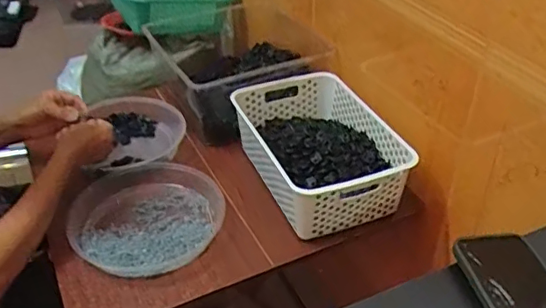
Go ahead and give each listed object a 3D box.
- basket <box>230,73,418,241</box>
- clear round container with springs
[{"bbox_3d":[0.076,-0.013,0.949,0.211,0.097,0.317,-14,39,-16],"label":"basket"},{"bbox_3d":[-0.194,0.092,0.879,0.224,0.033,0.225,-1,37,1],"label":"clear round container with springs"}]

